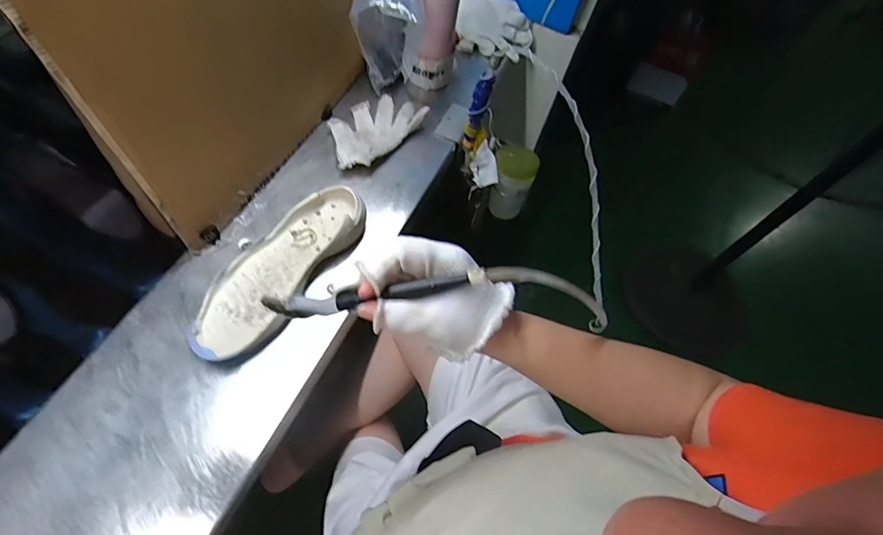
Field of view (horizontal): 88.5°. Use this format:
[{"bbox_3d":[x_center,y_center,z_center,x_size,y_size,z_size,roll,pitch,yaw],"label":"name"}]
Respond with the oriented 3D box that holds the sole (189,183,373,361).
[{"bbox_3d":[-0.210,-0.005,0.593,0.102,0.038,0.274,30,61,15],"label":"sole"}]

